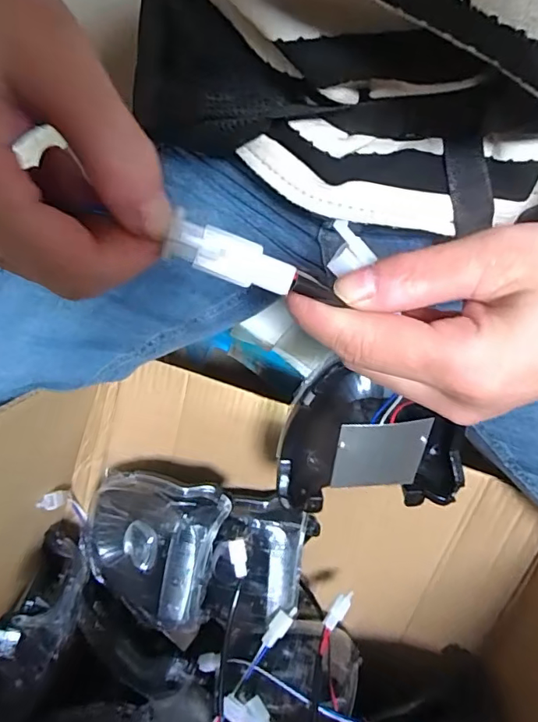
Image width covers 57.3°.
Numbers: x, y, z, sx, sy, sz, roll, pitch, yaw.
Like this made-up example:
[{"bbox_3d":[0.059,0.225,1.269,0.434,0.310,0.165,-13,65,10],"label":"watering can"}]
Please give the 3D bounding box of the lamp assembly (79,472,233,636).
[{"bbox_3d":[-0.100,0.156,0.436,0.123,0.065,0.123,15,105,24],"label":"lamp assembly"}]

